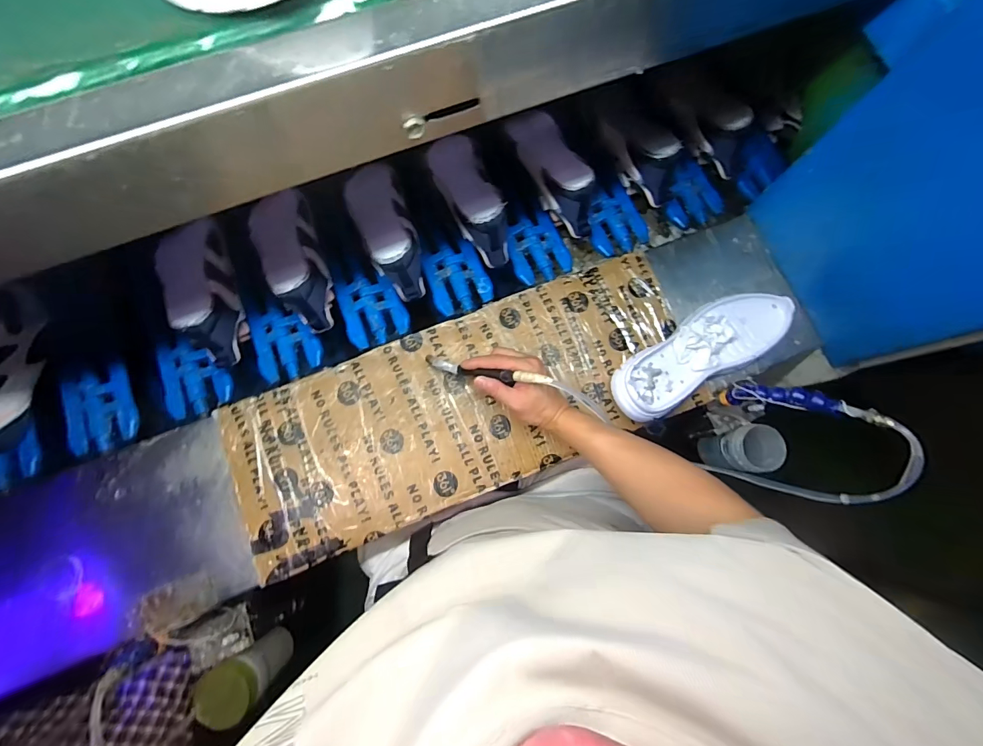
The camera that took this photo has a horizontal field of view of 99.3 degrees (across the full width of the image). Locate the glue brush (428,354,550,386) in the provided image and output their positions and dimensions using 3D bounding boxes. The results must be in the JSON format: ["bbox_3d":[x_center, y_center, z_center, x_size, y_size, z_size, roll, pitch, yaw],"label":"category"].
[{"bbox_3d":[-0.013,-0.002,0.539,0.157,0.025,0.014,9,79,24],"label":"glue brush"}]

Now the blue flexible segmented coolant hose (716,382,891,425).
[{"bbox_3d":[0.374,0.033,0.522,0.036,0.190,0.025,37,79,-24],"label":"blue flexible segmented coolant hose"}]

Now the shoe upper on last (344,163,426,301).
[{"bbox_3d":[-0.158,-0.213,0.624,0.082,0.099,0.221,-21,84,-6],"label":"shoe upper on last"}]

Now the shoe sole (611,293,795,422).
[{"bbox_3d":[0.300,-0.030,0.599,0.291,0.052,0.099,-30,85,-7],"label":"shoe sole"}]

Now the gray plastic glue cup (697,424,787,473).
[{"bbox_3d":[0.410,0.124,0.693,0.072,0.117,0.068,0,82,-3],"label":"gray plastic glue cup"}]

